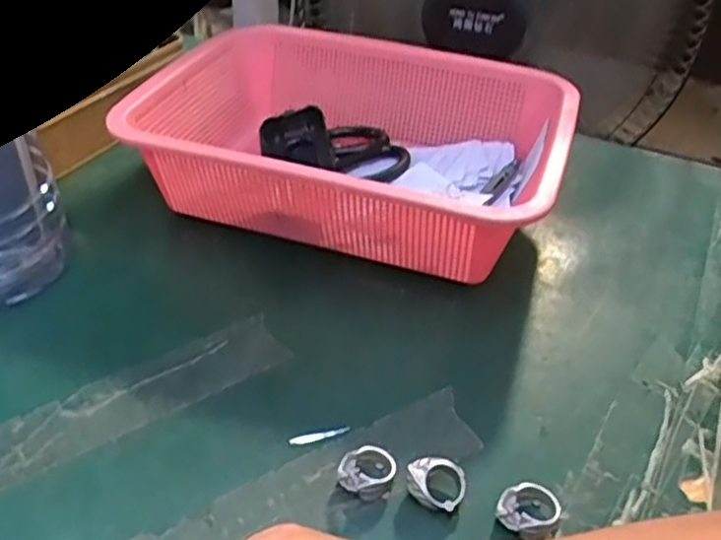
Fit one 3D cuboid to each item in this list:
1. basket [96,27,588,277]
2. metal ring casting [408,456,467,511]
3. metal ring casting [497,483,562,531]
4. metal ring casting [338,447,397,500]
[{"bbox_3d":[-0.005,-0.093,0.534,0.303,0.091,0.219,13,40,12],"label":"basket"},{"bbox_3d":[0.037,0.104,0.338,0.027,0.018,0.021,19,41,18],"label":"metal ring casting"},{"bbox_3d":[0.080,0.114,0.331,0.025,0.013,0.026,26,44,26],"label":"metal ring casting"},{"bbox_3d":[0.003,0.100,0.344,0.028,0.015,0.021,7,39,4],"label":"metal ring casting"}]

